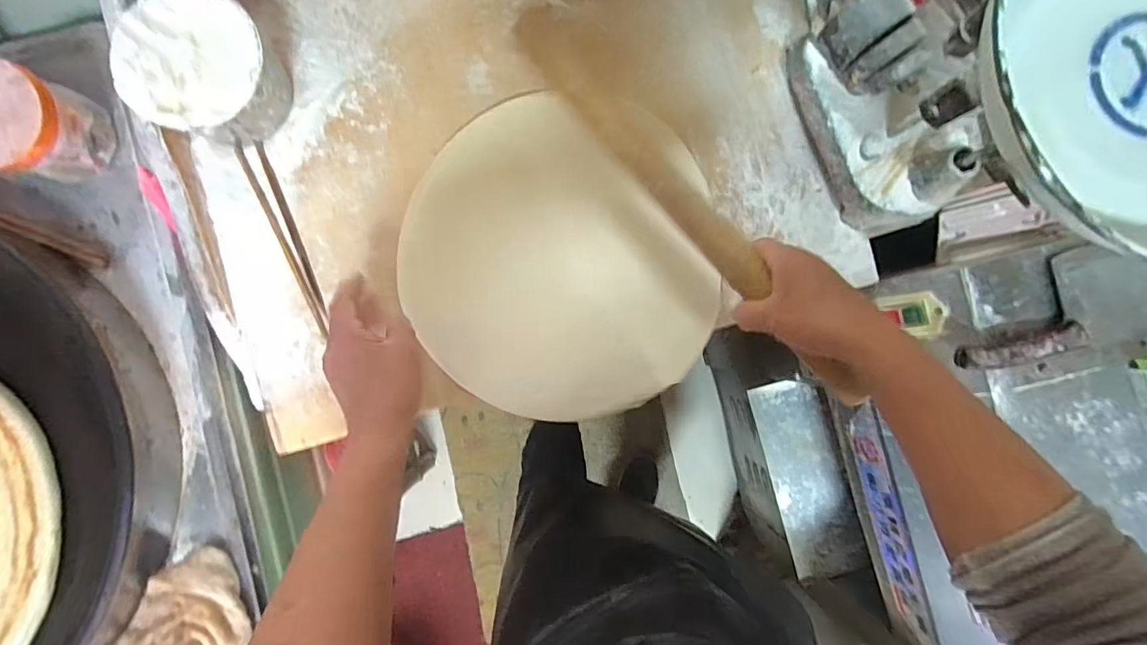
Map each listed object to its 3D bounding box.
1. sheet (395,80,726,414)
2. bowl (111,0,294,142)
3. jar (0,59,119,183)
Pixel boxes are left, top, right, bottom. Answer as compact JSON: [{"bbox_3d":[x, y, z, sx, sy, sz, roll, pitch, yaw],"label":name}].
[{"bbox_3d":[-0.013,-0.061,0.503,0.313,0.031,0.305,0,94,-2],"label":"sheet"},{"bbox_3d":[-0.353,-0.243,0.486,0.123,0.088,0.117,0,88,-1],"label":"bowl"},{"bbox_3d":[-0.520,-0.185,0.471,0.090,0.088,0.099,14,87,-1],"label":"jar"}]

